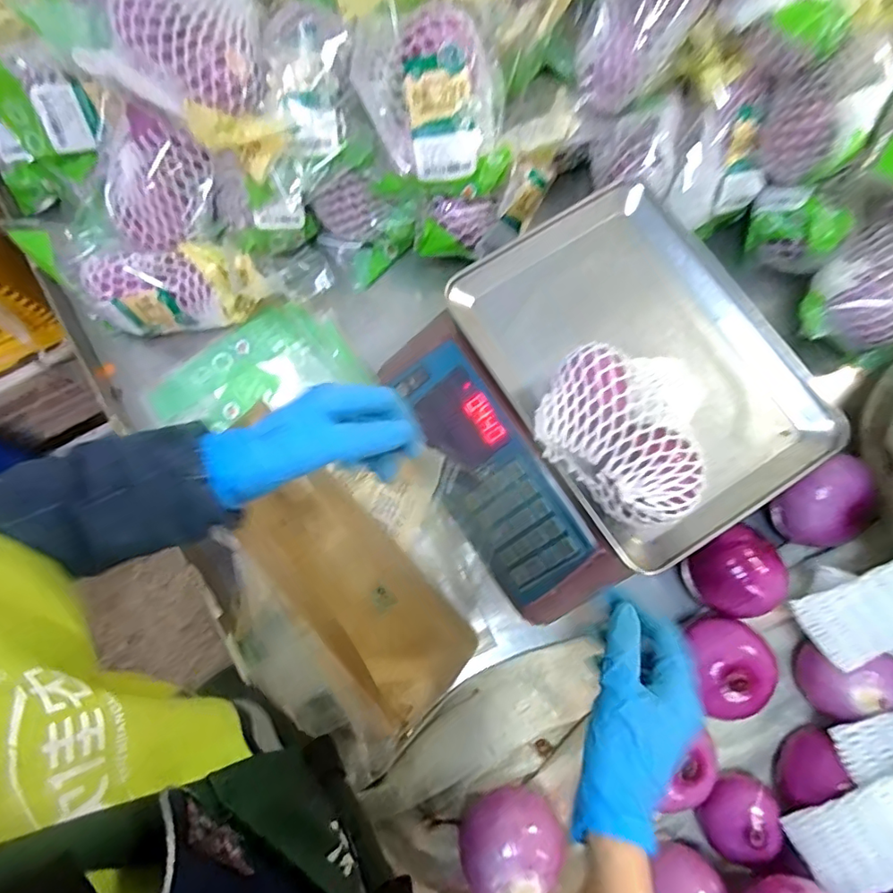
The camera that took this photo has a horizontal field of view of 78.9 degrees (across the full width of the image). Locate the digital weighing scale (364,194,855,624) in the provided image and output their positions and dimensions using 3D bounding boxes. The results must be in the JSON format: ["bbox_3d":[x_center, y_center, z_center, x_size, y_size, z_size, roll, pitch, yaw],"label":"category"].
[{"bbox_3d":[0.142,-0.047,0.537,0.331,0.090,0.321,-32,78,-6],"label":"digital weighing scale"}]

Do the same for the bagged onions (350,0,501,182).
[{"bbox_3d":[-0.021,-0.333,0.521,0.130,0.060,0.143,0,115,19],"label":"bagged onions"}]

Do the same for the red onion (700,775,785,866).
[{"bbox_3d":[0.258,0.328,0.483,0.059,0.053,0.056,0,76,2],"label":"red onion"}]

